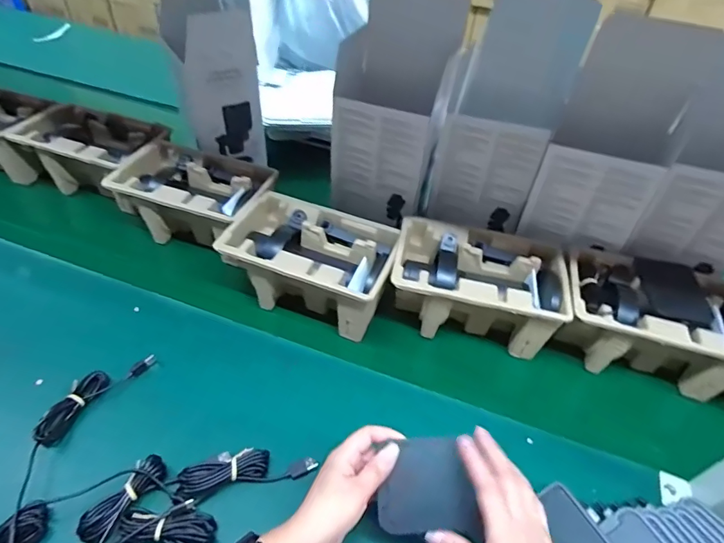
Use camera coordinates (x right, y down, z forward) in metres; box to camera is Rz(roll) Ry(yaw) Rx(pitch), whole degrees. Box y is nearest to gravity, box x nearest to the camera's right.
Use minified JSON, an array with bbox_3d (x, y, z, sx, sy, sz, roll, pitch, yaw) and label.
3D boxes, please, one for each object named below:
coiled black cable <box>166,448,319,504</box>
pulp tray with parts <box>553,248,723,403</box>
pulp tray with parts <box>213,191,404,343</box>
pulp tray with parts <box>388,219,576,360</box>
[{"bbox_3d":[-0.124,0.207,0.473,0.144,0.020,0.042,-8,43,-14],"label":"coiled black cable"},{"bbox_3d":[0.379,0.071,0.602,0.220,0.107,0.142,12,42,9],"label":"pulp tray with parts"},{"bbox_3d":[-0.069,-0.008,0.640,0.227,0.101,0.146,18,44,15],"label":"pulp tray with parts"},{"bbox_3d":[0.156,0.026,0.627,0.230,0.107,0.149,5,42,1],"label":"pulp tray with parts"}]

